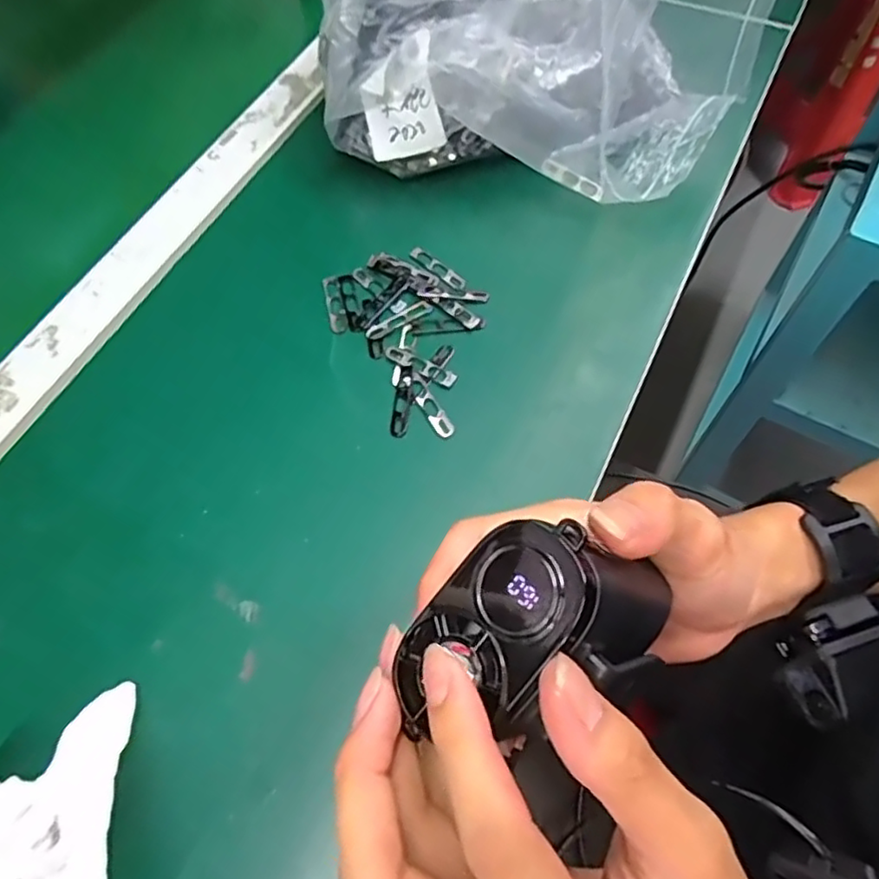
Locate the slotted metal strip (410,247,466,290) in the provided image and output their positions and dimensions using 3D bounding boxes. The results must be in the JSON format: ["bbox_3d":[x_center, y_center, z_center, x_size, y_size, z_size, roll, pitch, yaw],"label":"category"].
[{"bbox_3d":[-0.001,-0.108,0.403,0.043,0.004,0.010,41,70,20],"label":"slotted metal strip"}]

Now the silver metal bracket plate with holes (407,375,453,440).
[{"bbox_3d":[-0.005,-0.018,0.356,0.010,0.004,0.041,-28,65,-12],"label":"silver metal bracket plate with holes"}]

